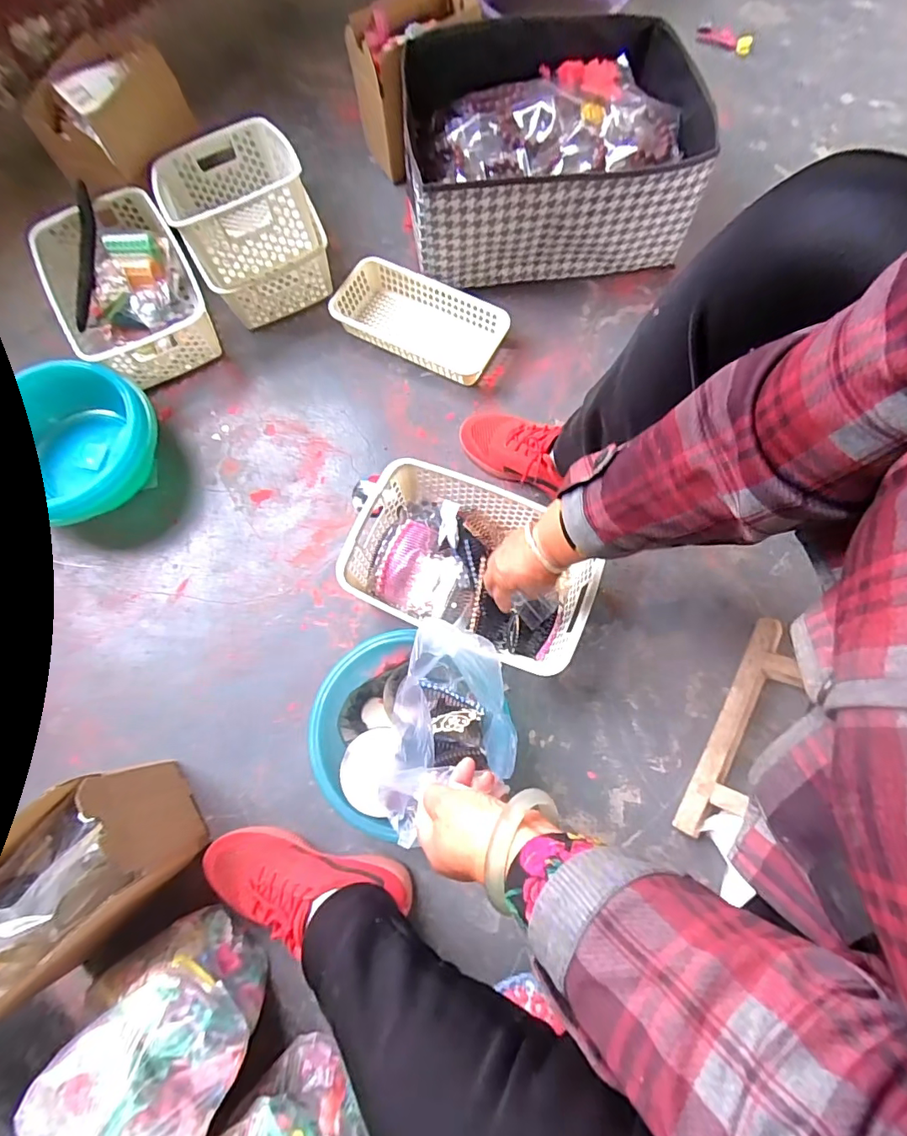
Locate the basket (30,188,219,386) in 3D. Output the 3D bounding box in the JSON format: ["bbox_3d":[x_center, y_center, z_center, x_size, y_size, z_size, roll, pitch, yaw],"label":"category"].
[{"bbox_3d":[-0.517,-0.438,0.787,0.213,0.090,0.301,-32,75,-7],"label":"basket"}]

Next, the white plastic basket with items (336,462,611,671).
[{"bbox_3d":[0.021,-0.005,0.643,0.305,0.091,0.186,21,76,8],"label":"white plastic basket with items"}]

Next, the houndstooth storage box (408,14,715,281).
[{"bbox_3d":[0.145,-0.643,0.787,0.428,0.190,0.346,-5,74,1],"label":"houndstooth storage box"}]

